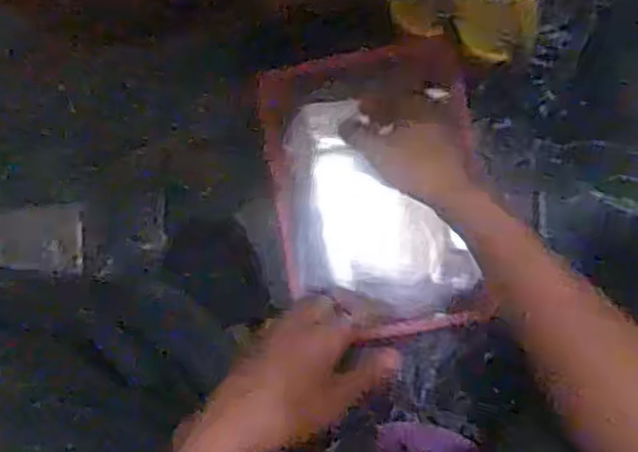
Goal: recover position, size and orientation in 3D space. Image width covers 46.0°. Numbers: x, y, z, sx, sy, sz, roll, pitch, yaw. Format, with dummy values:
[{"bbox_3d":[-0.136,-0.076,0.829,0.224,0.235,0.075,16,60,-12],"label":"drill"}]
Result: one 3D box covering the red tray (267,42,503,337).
[{"bbox_3d":[0.056,-0.034,0.728,0.189,0.032,0.270,-8,88,4],"label":"red tray"}]

